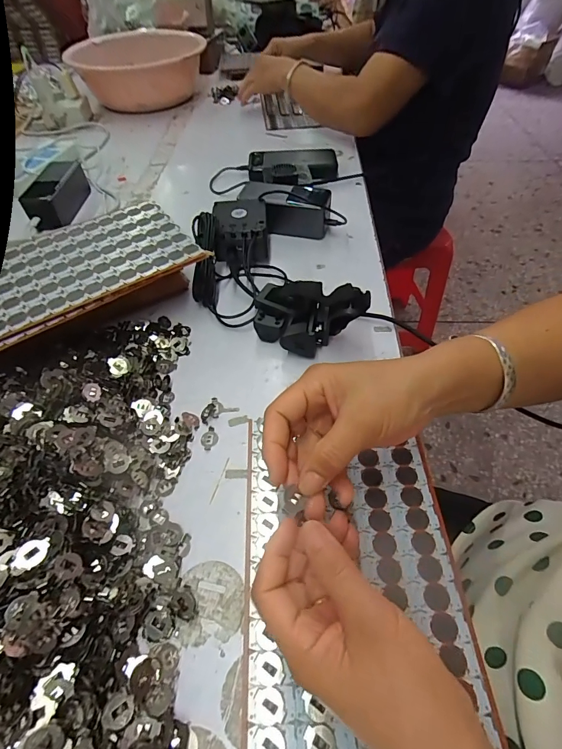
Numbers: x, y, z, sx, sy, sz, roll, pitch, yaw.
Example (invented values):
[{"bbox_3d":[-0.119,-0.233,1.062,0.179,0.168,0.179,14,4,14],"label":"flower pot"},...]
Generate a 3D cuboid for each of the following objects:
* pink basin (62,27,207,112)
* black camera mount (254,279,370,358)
[{"bbox_3d":[-0.360,-0.809,0.969,0.310,0.135,0.310,-4,52,-2],"label":"pink basin"},{"bbox_3d":[0.025,-0.058,0.394,0.116,0.073,0.058,21,55,16],"label":"black camera mount"}]

